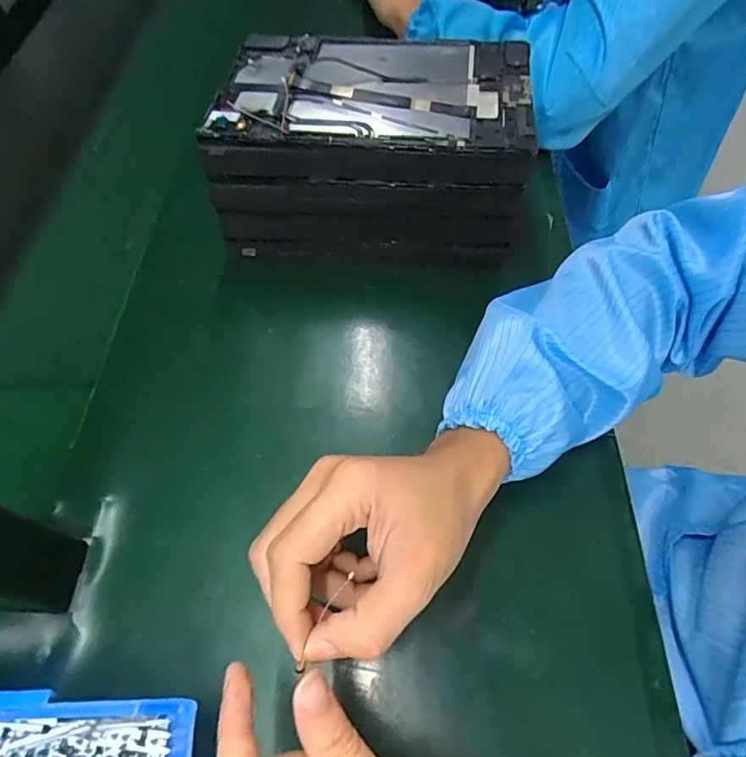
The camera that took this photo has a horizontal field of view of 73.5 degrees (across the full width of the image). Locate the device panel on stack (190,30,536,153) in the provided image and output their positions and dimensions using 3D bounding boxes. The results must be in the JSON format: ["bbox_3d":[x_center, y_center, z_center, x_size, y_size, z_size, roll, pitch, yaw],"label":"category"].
[{"bbox_3d":[-0.002,-0.228,0.389,0.237,0.013,0.152,2,60,5],"label":"device panel on stack"}]

